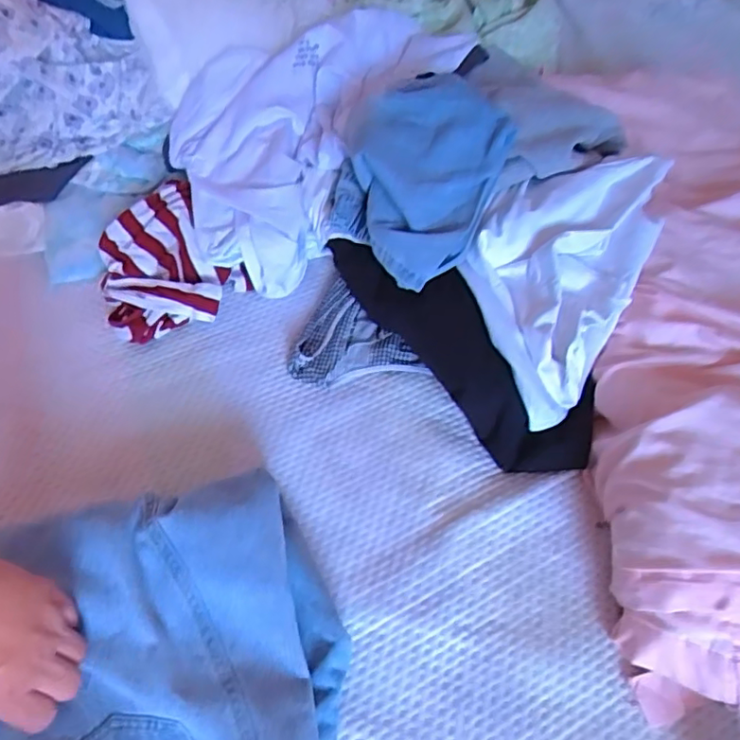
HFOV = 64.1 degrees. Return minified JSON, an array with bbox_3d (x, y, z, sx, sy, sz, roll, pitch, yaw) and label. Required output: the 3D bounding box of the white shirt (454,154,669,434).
[{"bbox_3d":[0.197,-0.122,0.644,0.178,0.085,0.338,27,59,14],"label":"white shirt"}]

